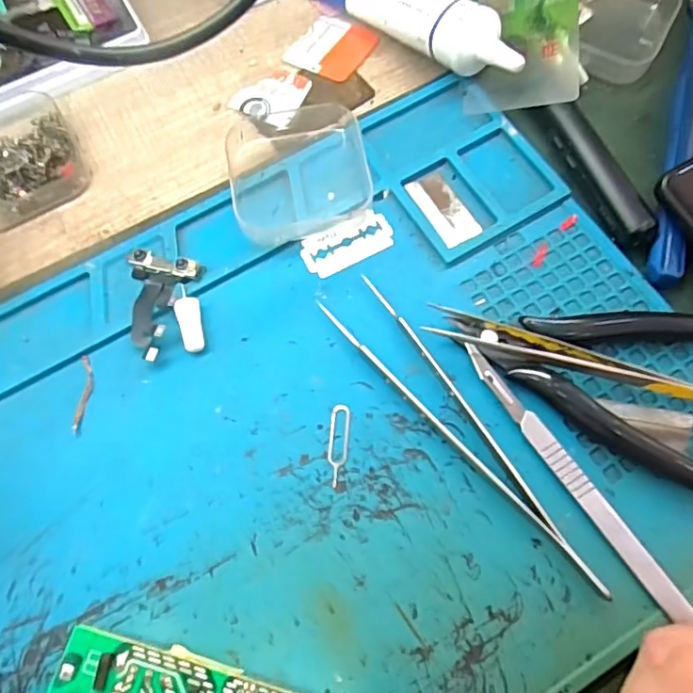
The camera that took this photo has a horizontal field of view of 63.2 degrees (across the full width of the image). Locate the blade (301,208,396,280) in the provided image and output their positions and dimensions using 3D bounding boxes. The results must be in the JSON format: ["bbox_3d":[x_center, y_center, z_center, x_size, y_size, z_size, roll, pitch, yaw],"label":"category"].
[{"bbox_3d":[0.001,-0.047,0.260,0.043,0.004,0.020,-27,77,-7],"label":"blade"}]

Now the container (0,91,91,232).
[{"bbox_3d":[-0.166,-0.095,0.278,0.062,0.022,0.064,-32,72,-9],"label":"container"}]

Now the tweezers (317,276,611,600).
[{"bbox_3d":[0.047,0.026,0.227,0.025,0.009,0.151,-39,73,-11],"label":"tweezers"}]

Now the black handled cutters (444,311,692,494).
[{"bbox_3d":[0.101,0.007,0.229,0.113,0.012,0.070,20,72,10],"label":"black handled cutters"}]

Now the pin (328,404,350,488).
[{"bbox_3d":[-0.003,0.040,0.228,0.008,0.004,0.033,3,70,4],"label":"pin"}]

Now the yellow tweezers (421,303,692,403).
[{"bbox_3d":[0.097,0.009,0.230,0.131,0.010,0.011,18,72,9],"label":"yellow tweezers"}]

